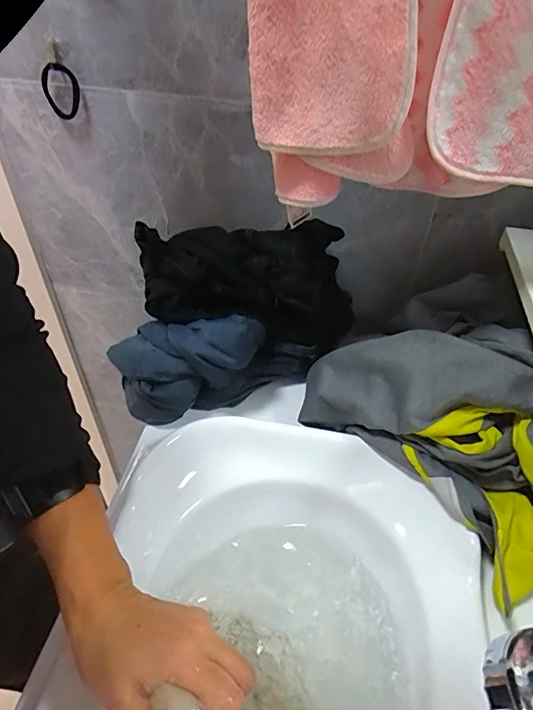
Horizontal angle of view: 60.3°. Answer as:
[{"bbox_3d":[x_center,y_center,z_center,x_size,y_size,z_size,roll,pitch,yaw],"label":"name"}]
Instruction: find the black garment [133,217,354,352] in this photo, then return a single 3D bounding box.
[{"bbox_3d":[-0.025,-0.084,0.558,0.246,0.138,0.088,4,45,2],"label":"black garment"}]

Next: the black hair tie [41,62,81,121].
[{"bbox_3d":[-0.238,-0.305,0.533,0.045,0.058,0.011,16,46,13],"label":"black hair tie"}]

